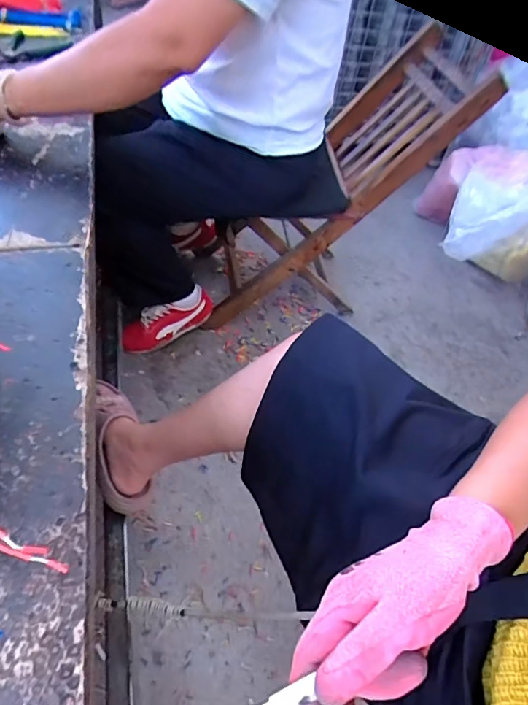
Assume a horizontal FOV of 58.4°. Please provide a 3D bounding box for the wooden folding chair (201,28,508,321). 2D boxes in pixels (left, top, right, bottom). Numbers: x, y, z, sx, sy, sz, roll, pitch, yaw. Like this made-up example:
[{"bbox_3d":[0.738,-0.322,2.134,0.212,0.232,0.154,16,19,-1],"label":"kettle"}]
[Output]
[{"bbox_3d":[0.127,-0.396,1.177,0.557,0.587,0.346,-5,50,-12],"label":"wooden folding chair"}]

